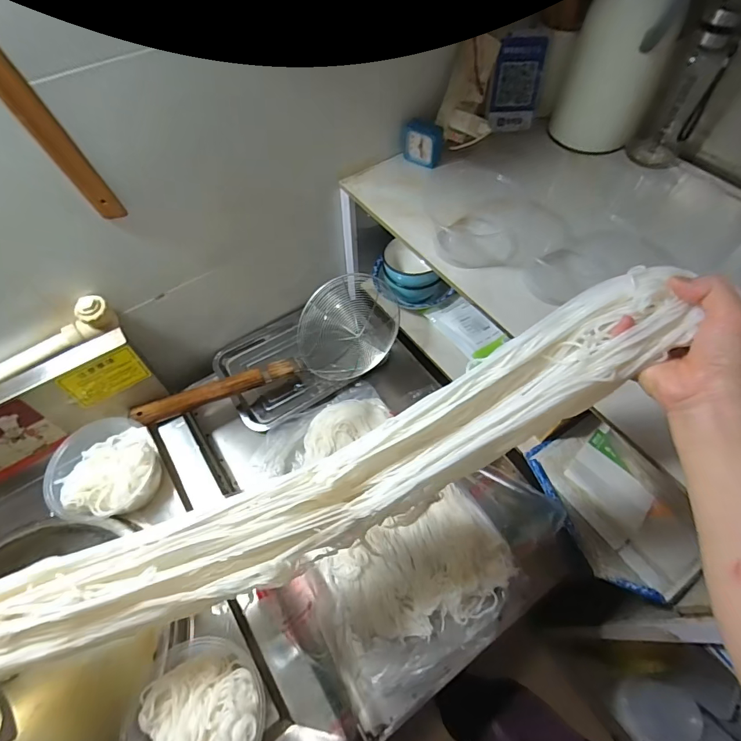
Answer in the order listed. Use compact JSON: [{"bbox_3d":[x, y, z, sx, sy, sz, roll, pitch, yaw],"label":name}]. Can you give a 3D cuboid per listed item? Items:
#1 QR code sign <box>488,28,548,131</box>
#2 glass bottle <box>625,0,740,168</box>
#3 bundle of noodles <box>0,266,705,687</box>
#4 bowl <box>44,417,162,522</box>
[{"bbox_3d":[0.252,-0.491,0.718,0.085,0.141,0.015,-4,45,-1],"label":"QR code sign"},{"bbox_3d":[0.489,-0.438,0.633,0.074,0.230,0.078,-41,66,-21],"label":"glass bottle"},{"bbox_3d":[-0.053,0.110,0.374,0.656,0.154,0.077,-26,61,-1],"label":"bundle of noodles"},{"bbox_3d":[-0.373,0.141,0.596,0.134,0.080,0.134,0,59,1],"label":"bowl"}]

